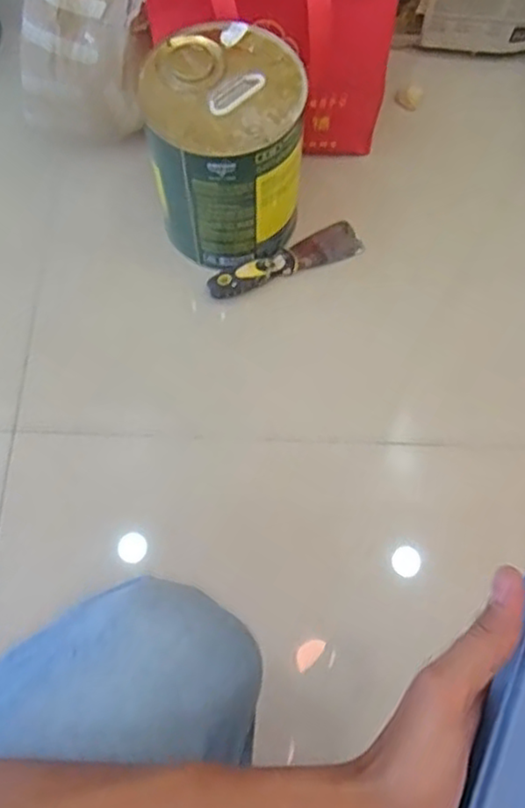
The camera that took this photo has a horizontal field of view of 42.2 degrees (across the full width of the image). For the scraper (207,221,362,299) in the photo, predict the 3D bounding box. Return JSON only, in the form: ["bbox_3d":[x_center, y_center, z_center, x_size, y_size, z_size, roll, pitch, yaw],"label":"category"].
[{"bbox_3d":[0.026,-0.171,0.809,0.191,0.025,0.044,-22,71,-8],"label":"scraper"}]

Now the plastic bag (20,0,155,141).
[{"bbox_3d":[-0.199,-0.425,0.789,0.152,0.191,0.167,17,70,6],"label":"plastic bag"}]

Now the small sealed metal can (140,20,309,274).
[{"bbox_3d":[-0.038,-0.272,0.742,0.159,0.182,0.161,0,69,0],"label":"small sealed metal can"}]

